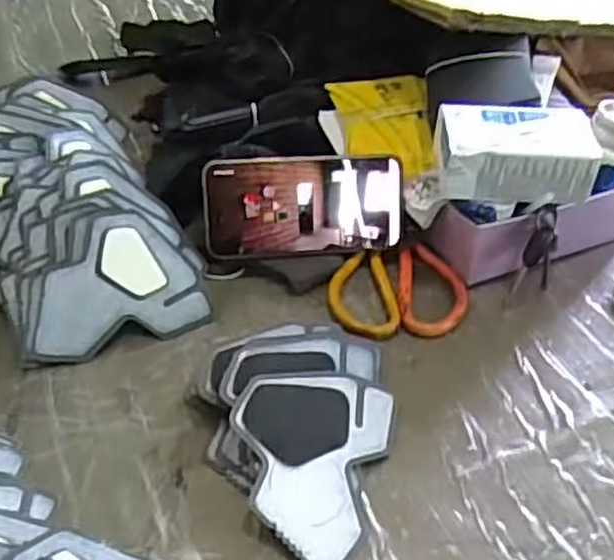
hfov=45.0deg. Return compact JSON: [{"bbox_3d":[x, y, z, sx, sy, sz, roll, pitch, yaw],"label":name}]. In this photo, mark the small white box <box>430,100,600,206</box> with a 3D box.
[{"bbox_3d":[0.149,-0.093,0.545,0.113,0.047,0.068,1,41,-2],"label":"small white box"}]

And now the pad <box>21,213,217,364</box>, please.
[{"bbox_3d":[-0.143,0.004,0.542,0.128,0.091,0.008,-15,1,-18],"label":"pad"}]

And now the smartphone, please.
[{"bbox_3d":[-0.002,-0.057,0.582,0.154,0.077,0.011,-3,14,-6],"label":"smartphone"}]

